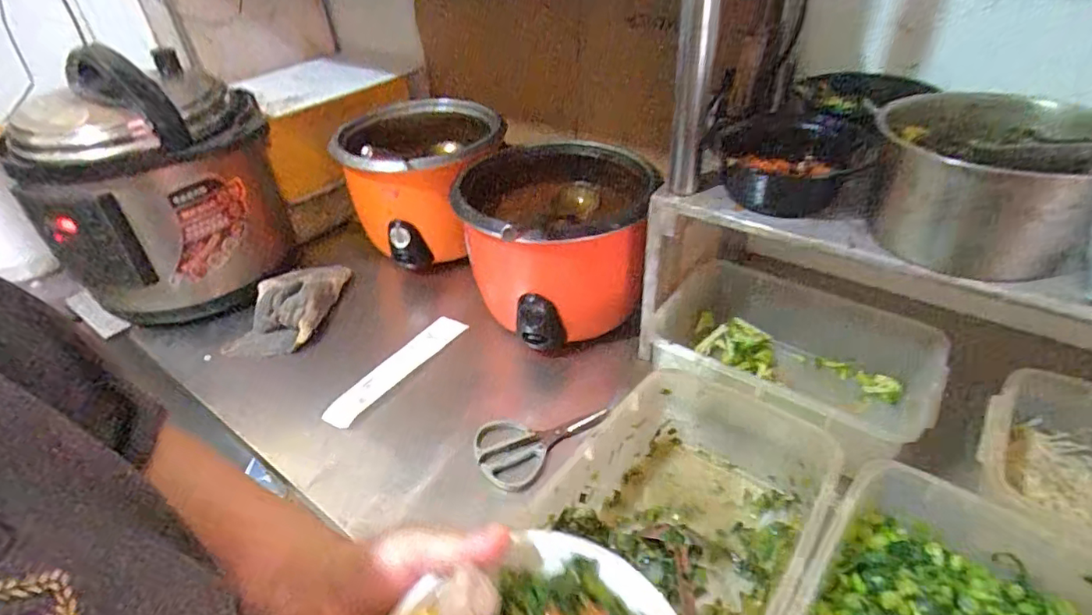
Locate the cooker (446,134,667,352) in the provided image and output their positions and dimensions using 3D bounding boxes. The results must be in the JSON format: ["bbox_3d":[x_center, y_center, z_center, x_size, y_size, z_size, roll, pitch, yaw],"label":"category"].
[{"bbox_3d":[0.009,-0.093,0.796,0.254,0.189,0.247,-2,37,5],"label":"cooker"}]

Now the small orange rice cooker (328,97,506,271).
[{"bbox_3d":[-0.199,-0.218,0.943,0.266,0.192,0.255,-6,37,0],"label":"small orange rice cooker"}]

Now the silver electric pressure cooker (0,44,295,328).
[{"bbox_3d":[-0.596,-0.209,0.885,0.265,0.314,0.333,-15,38,-12],"label":"silver electric pressure cooker"}]

